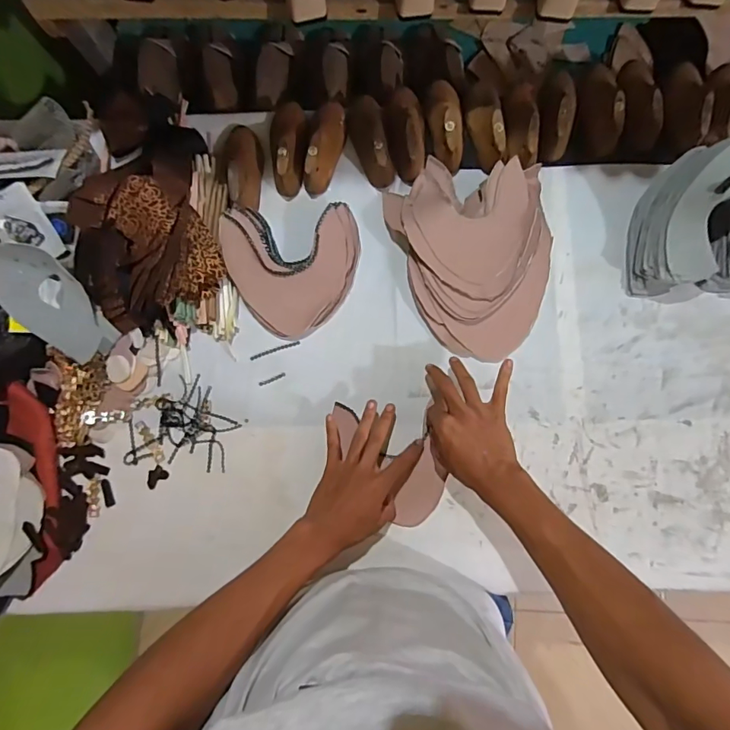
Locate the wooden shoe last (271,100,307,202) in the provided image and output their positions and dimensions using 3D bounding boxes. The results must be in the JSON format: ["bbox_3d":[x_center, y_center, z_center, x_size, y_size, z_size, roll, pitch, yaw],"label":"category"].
[{"bbox_3d":[-0.109,-0.313,0.652,0.051,0.058,0.135,-3,82,1],"label":"wooden shoe last"}]

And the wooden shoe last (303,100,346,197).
[{"bbox_3d":[-0.060,-0.313,0.648,0.049,0.056,0.137,11,82,3],"label":"wooden shoe last"}]

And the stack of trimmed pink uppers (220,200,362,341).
[{"bbox_3d":[-0.096,-0.130,0.621,0.173,0.060,0.176,-2,82,1],"label":"stack of trimmed pink uppers"}]

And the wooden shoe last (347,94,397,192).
[{"bbox_3d":[0.007,-0.320,0.650,0.051,0.049,0.138,-15,82,-1],"label":"wooden shoe last"}]

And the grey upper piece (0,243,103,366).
[{"bbox_3d":[-0.400,-0.082,0.589,0.082,0.016,0.164,-46,104,-13],"label":"grey upper piece"}]

